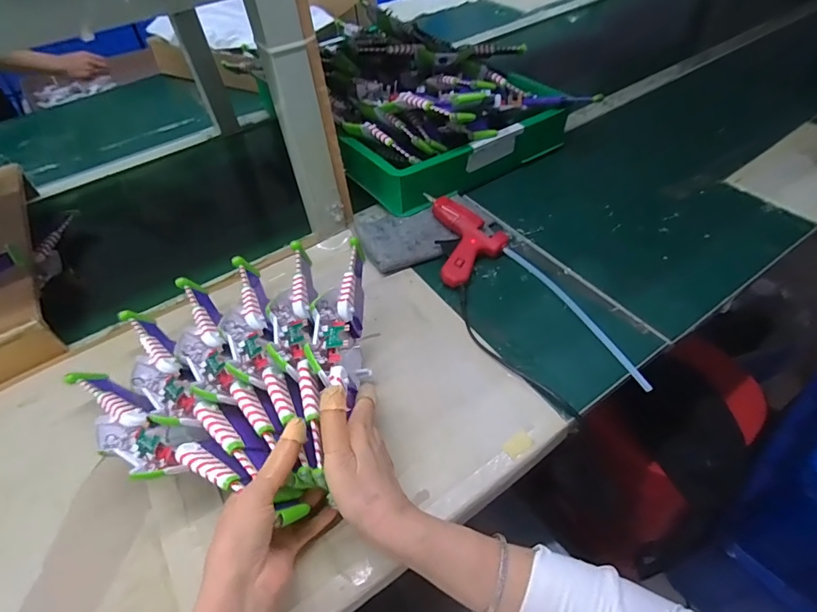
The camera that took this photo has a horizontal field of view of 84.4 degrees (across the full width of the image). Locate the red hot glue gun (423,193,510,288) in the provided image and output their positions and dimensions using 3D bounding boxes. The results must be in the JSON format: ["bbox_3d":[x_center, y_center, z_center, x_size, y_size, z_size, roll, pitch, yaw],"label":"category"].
[{"bbox_3d":[0.084,-0.097,0.619,0.100,0.043,0.156,-9,48,-3],"label":"red hot glue gun"}]

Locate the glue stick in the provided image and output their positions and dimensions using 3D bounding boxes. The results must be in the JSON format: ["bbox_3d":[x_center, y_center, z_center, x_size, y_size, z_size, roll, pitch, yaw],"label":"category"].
[{"bbox_3d":[0.198,0.004,0.547,0.019,0.012,0.252,-24,50,-15],"label":"glue stick"}]

